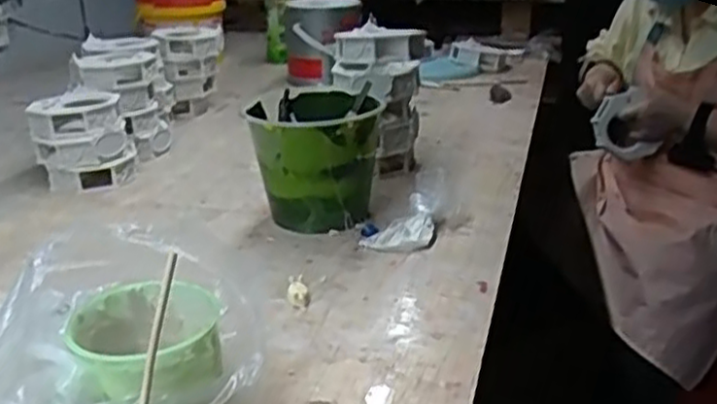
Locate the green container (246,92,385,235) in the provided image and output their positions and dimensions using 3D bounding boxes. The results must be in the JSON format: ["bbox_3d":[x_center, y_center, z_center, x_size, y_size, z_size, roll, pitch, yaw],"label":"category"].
[{"bbox_3d":[-0.047,-0.043,0.860,0.143,0.130,0.134,3,23,12],"label":"green container"}]

